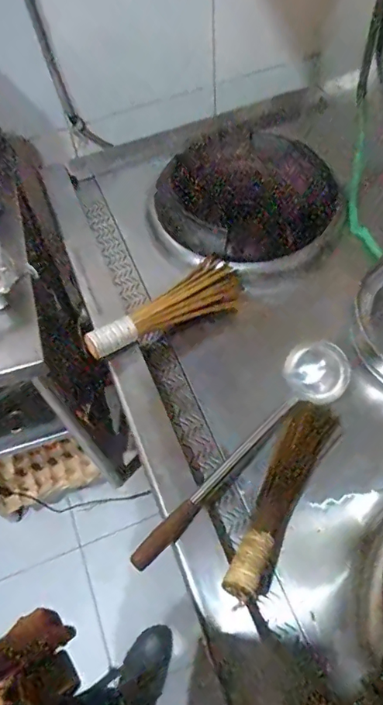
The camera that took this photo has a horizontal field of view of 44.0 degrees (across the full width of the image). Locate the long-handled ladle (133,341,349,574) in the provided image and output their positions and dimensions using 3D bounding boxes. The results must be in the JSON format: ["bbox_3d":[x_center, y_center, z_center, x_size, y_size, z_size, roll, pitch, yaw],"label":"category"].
[{"bbox_3d":[0.092,0.156,0.744,0.102,0.053,0.464,36,68,22],"label":"long-handled ladle"}]

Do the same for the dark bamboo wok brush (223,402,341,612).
[{"bbox_3d":[0.140,0.215,0.717,0.078,0.072,0.328,22,64,16],"label":"dark bamboo wok brush"}]

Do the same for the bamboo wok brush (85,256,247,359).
[{"bbox_3d":[-0.053,-0.086,0.881,0.310,0.080,0.101,-26,61,-11],"label":"bamboo wok brush"}]

